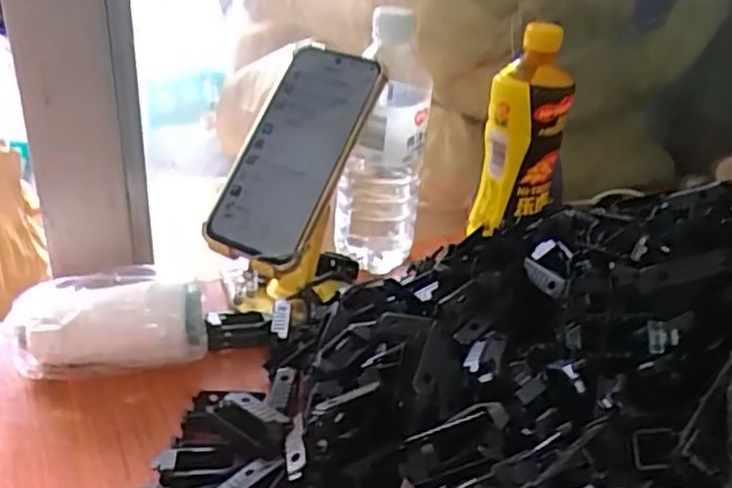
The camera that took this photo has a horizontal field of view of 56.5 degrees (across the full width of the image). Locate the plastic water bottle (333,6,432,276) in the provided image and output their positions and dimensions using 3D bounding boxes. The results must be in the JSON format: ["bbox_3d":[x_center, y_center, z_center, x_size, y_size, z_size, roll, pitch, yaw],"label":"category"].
[{"bbox_3d":[0.013,-0.080,0.562,0.070,0.208,0.082,3,30,-2],"label":"plastic water bottle"}]

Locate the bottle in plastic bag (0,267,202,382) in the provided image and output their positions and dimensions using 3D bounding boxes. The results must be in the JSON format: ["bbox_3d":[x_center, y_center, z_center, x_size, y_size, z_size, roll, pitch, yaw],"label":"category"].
[{"bbox_3d":[-0.169,0.053,0.454,0.121,0.055,0.053,-1,30,-9],"label":"bottle in plastic bag"}]

